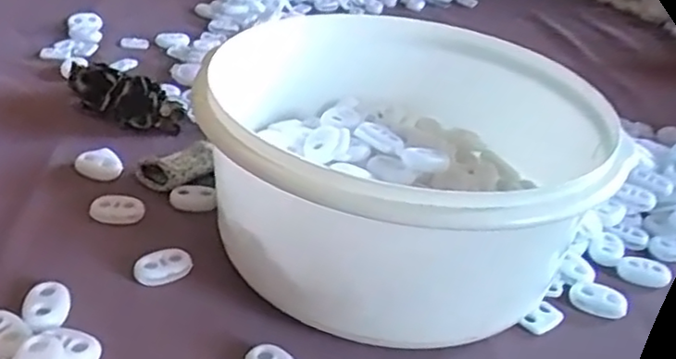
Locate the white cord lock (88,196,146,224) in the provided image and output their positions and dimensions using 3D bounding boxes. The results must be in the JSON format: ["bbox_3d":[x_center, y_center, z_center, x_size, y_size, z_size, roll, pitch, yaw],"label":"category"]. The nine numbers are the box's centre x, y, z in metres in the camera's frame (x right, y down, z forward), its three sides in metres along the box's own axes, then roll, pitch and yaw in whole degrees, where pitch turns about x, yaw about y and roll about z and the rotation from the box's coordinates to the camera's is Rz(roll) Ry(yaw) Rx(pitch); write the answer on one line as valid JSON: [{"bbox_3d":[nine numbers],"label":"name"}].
[{"bbox_3d":[-0.097,0.013,0.291,0.023,0.007,0.010,-1,33,-13],"label":"white cord lock"}]

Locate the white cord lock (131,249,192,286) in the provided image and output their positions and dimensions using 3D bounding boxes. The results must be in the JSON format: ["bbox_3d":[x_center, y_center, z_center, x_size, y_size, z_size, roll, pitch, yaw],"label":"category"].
[{"bbox_3d":[-0.069,0.035,0.262,0.022,0.007,0.014,-9,36,-25],"label":"white cord lock"}]

